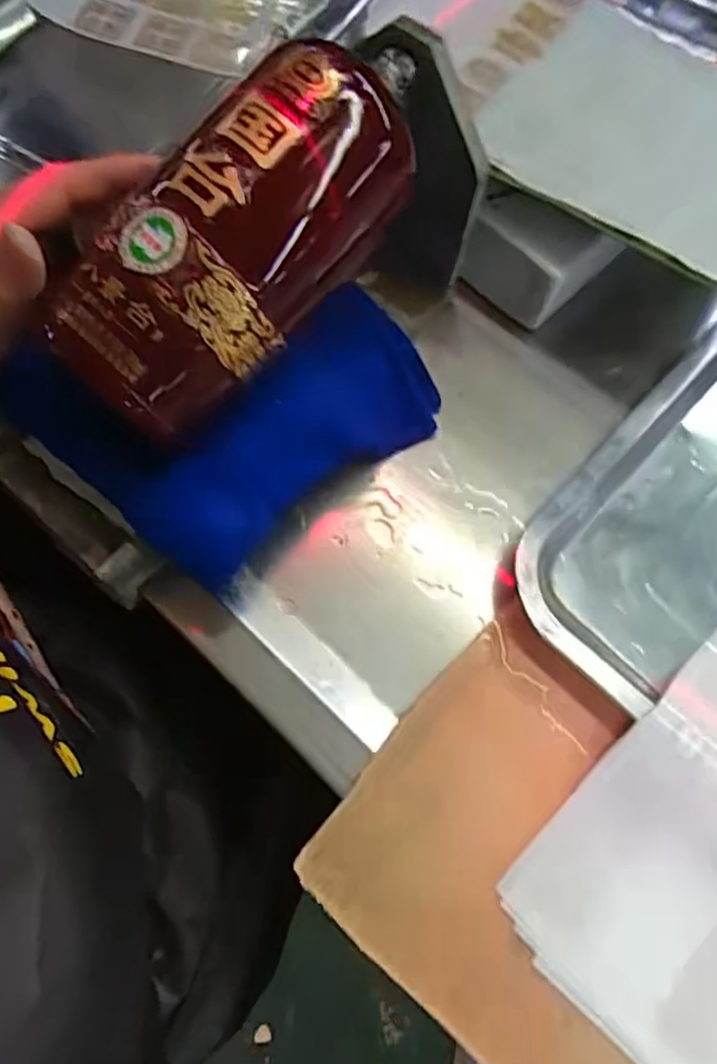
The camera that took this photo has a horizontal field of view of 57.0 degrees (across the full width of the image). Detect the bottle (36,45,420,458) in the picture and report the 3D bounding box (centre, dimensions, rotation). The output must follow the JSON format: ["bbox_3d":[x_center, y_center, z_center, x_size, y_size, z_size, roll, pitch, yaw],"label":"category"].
[{"bbox_3d":[-0.041,-0.124,0.269,0.071,0.077,0.185,39,80,10],"label":"bottle"}]

